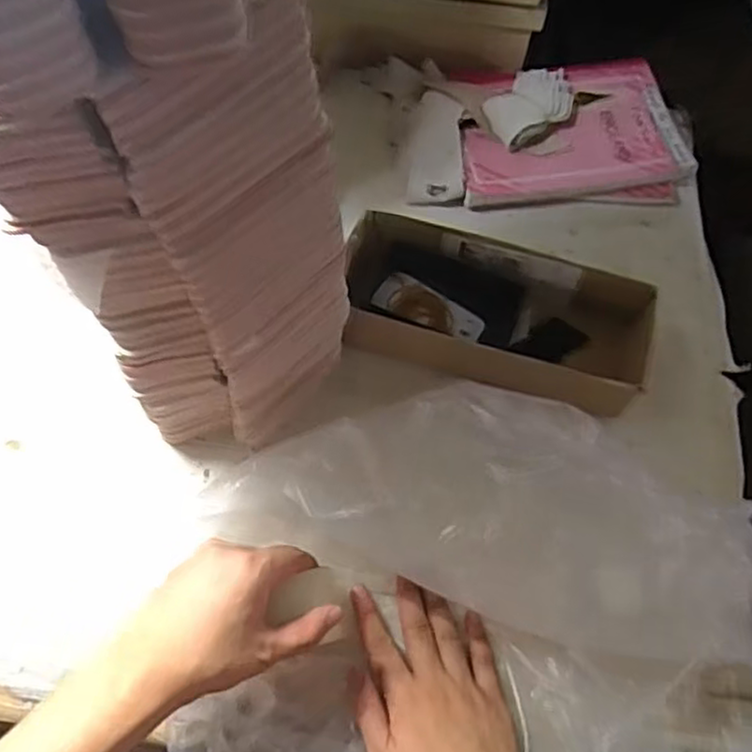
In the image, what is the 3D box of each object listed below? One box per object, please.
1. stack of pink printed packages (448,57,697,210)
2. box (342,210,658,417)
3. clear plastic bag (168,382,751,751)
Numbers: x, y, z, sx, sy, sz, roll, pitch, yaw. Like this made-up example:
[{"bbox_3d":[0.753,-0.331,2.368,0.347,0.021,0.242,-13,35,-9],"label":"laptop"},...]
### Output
[{"bbox_3d":[0.212,-0.270,0.766,0.247,0.017,0.185,-2,72,-8],"label":"stack of pink printed packages"},{"bbox_3d":[0.103,-0.049,0.636,0.274,0.067,0.131,18,63,6],"label":"box"},{"bbox_3d":[0.123,0.178,0.487,0.484,0.115,0.333,12,62,3],"label":"clear plastic bag"}]

